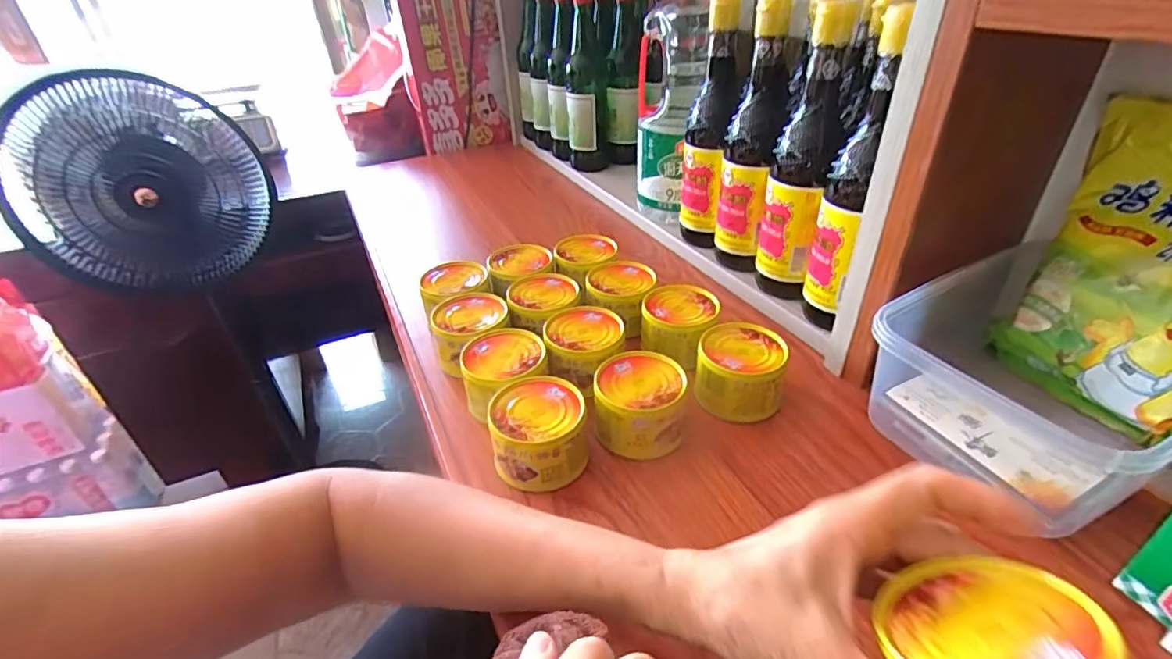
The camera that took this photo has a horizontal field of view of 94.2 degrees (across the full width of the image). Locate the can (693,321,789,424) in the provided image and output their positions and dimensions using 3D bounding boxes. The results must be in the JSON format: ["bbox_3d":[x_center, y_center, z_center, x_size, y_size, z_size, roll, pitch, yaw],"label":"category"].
[{"bbox_3d":[0.128,0.035,0.455,0.070,0.048,0.073,-2,34,2],"label":"can"}]

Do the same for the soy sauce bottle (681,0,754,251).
[{"bbox_3d":[0.137,-0.210,0.591,0.059,0.246,0.065,4,35,11],"label":"soy sauce bottle"}]

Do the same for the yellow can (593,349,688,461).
[{"bbox_3d":[0.041,0.057,0.431,0.070,0.047,0.074,-1,35,1],"label":"yellow can"}]

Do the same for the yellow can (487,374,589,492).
[{"bbox_3d":[-0.035,0.074,0.402,0.068,0.045,0.076,-5,35,-5],"label":"yellow can"}]

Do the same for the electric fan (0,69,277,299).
[{"bbox_3d":[-0.694,-0.223,0.867,0.332,0.313,0.200,-23,21,-17],"label":"electric fan"}]

